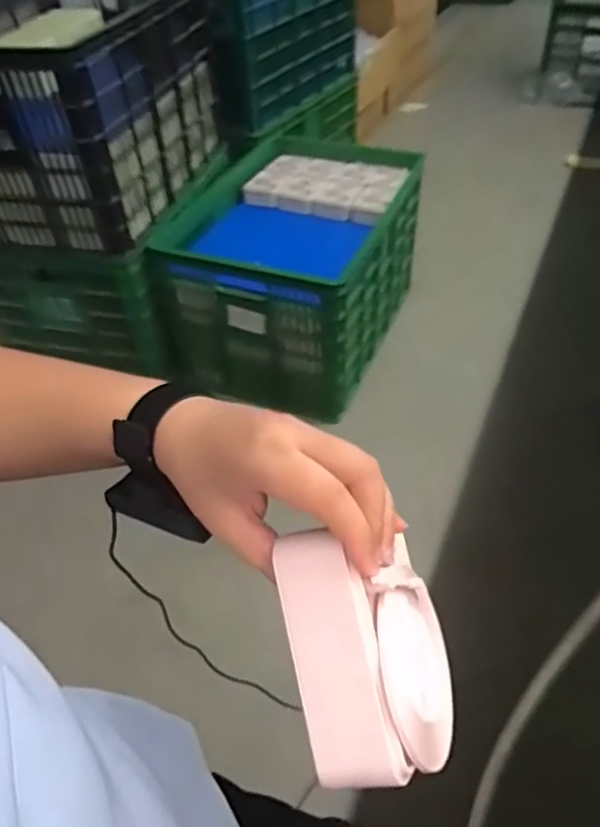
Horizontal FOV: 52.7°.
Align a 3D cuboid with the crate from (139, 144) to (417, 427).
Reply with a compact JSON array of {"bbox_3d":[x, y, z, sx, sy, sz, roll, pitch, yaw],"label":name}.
[{"bbox_3d":[-0.001,-0.418,1.617,0.518,0.361,0.666,14,47,17],"label":"crate"}]

